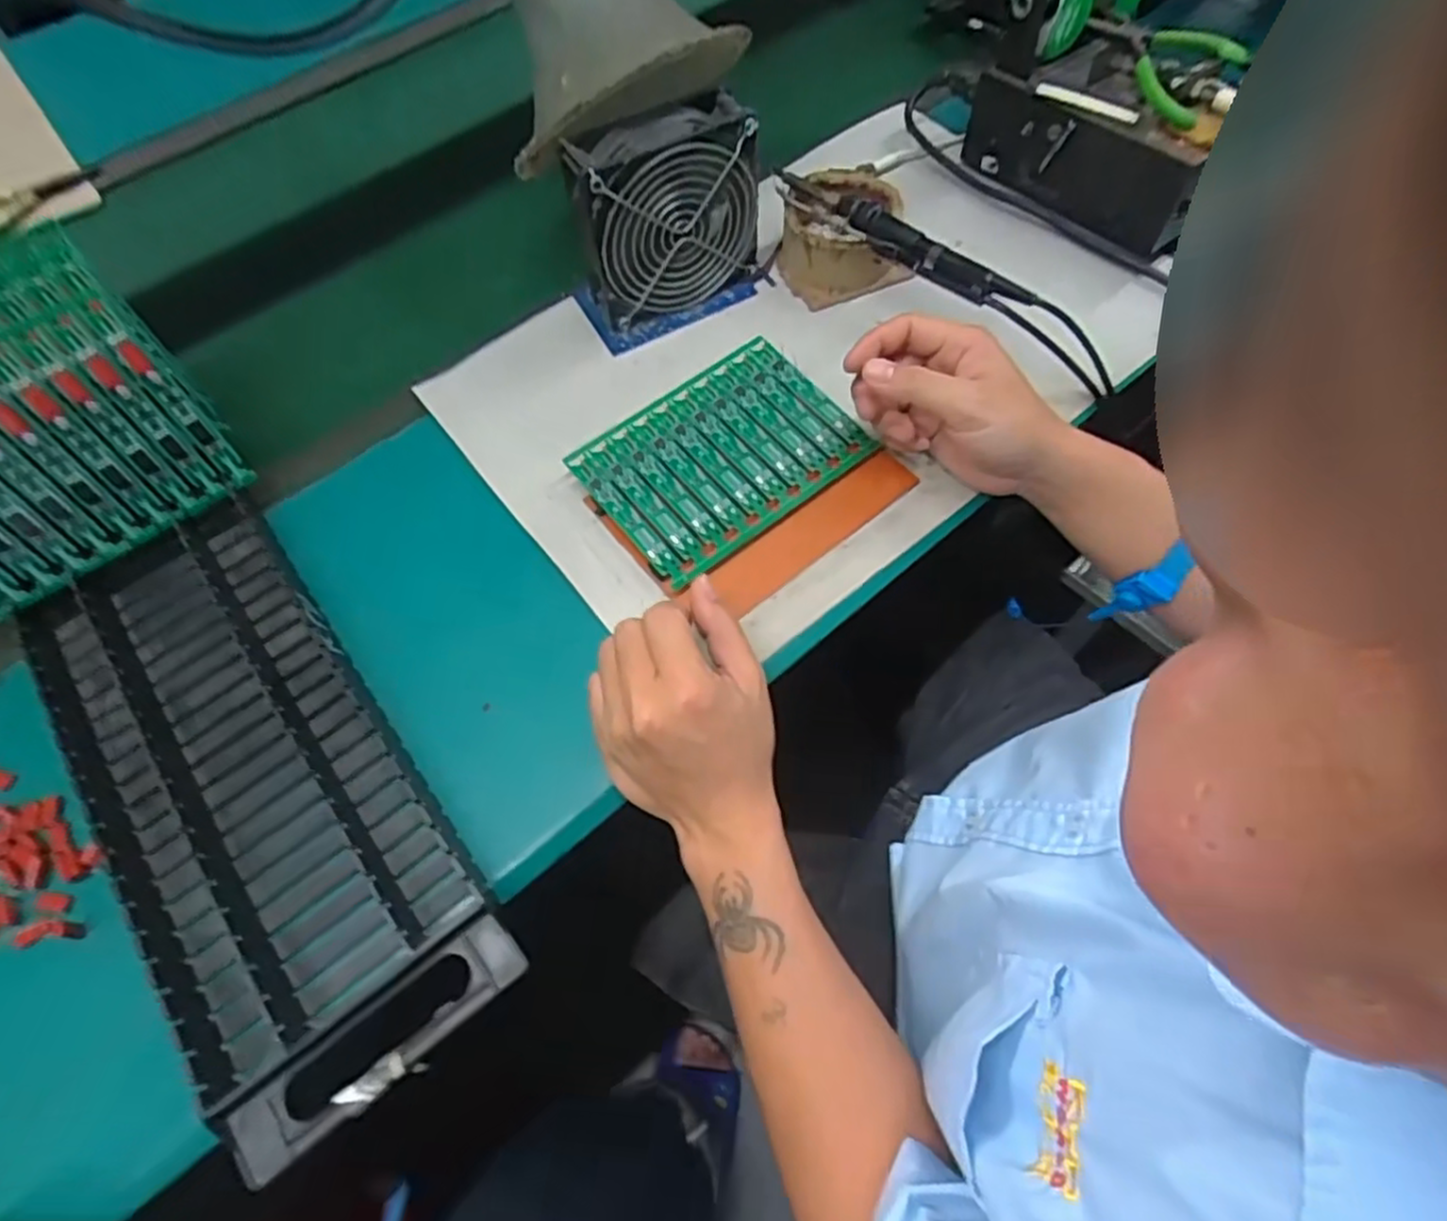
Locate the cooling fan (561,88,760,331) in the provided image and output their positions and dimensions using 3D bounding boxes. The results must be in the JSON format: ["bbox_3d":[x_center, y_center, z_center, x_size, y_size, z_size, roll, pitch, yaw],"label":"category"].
[{"bbox_3d":[-0.038,-0.265,0.504,0.121,0.127,0.043,-28,65,-10],"label":"cooling fan"}]

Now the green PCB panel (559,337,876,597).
[{"bbox_3d":[-0.002,-0.101,0.473,0.160,0.009,0.118,-36,67,-14],"label":"green PCB panel"}]

